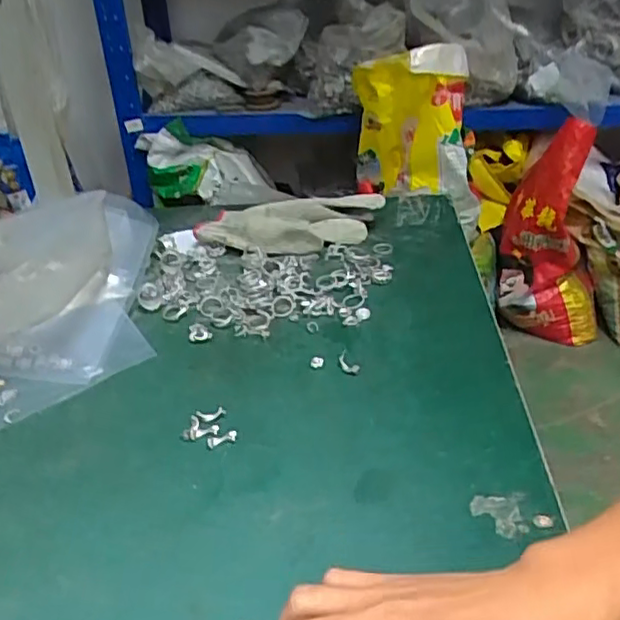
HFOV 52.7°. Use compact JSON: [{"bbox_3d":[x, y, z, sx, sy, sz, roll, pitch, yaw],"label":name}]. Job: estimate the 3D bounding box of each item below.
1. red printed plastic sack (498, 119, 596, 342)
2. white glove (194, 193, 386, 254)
[{"bbox_3d":[0.682,-0.201,1.733,0.294,0.583,0.191,10,35,20],"label":"red printed plastic sack"},{"bbox_3d":[-0.023,-0.095,0.683,0.203,0.038,0.085,0,33,5],"label":"white glove"}]

